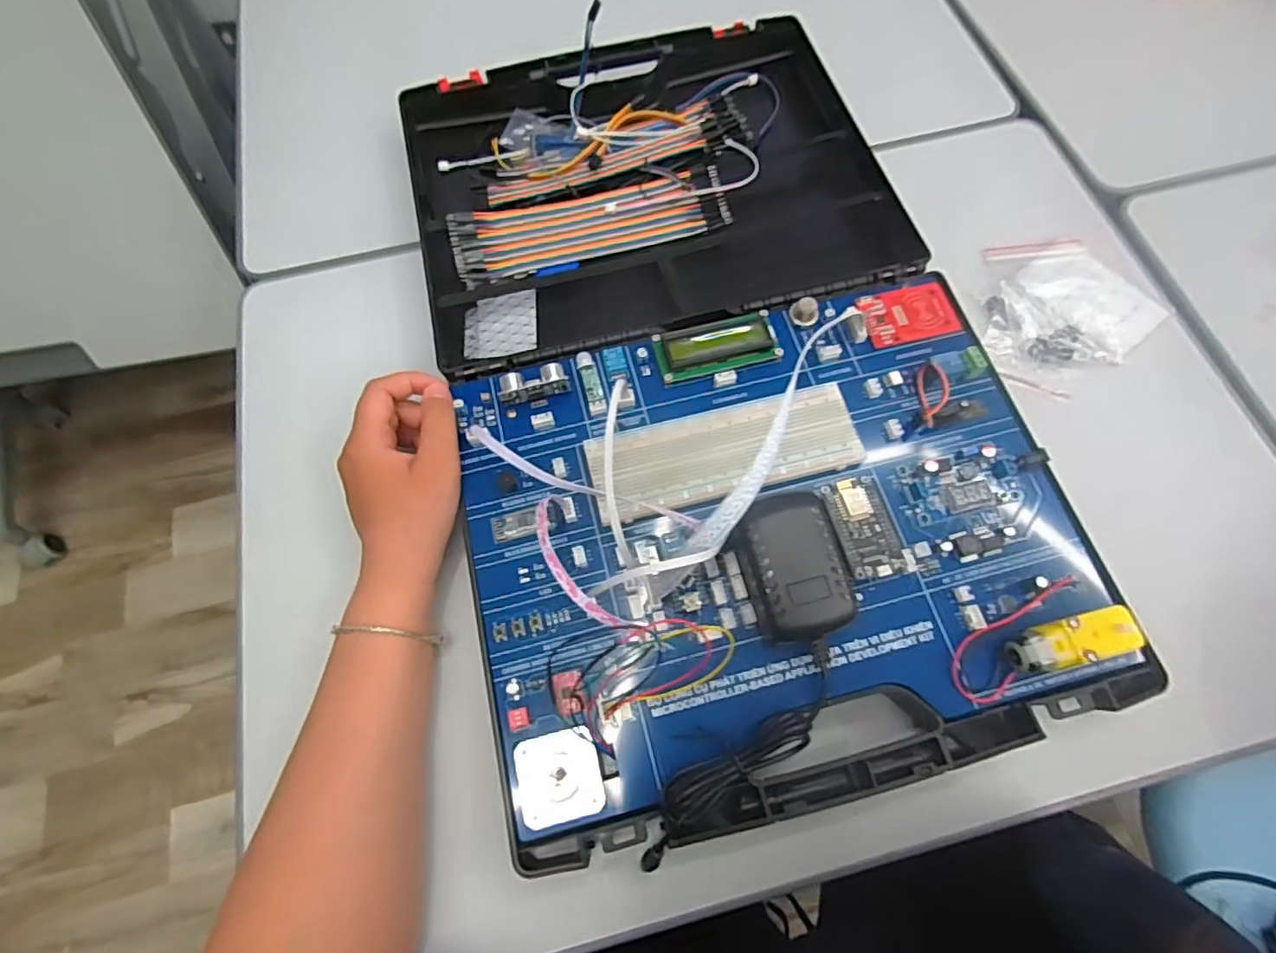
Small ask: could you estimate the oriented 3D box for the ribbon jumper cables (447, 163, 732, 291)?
[{"bbox_3d":[-0.036,-0.198,0.454,0.212,0.009,0.062,-11,68,-4],"label":"ribbon jumper cables"}]

